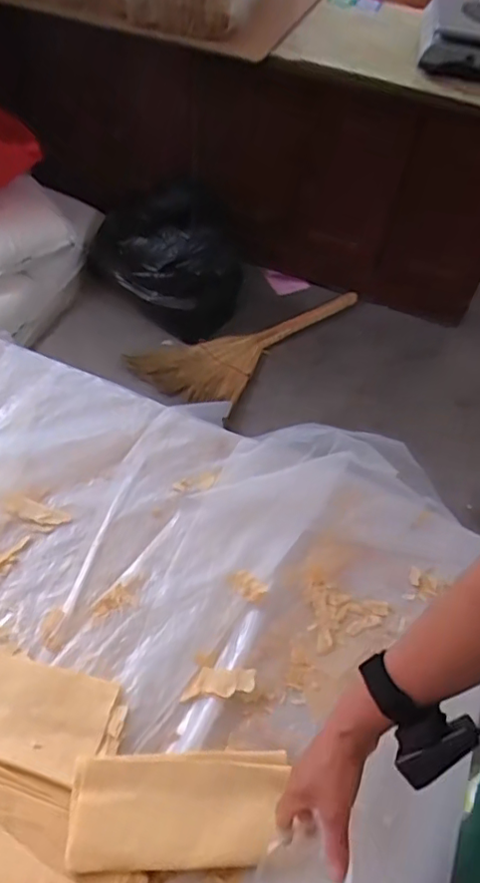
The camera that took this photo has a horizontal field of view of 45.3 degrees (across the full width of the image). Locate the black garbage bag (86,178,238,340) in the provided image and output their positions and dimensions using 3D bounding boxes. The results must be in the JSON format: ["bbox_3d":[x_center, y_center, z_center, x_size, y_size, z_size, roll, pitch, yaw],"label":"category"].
[{"bbox_3d":[-0.228,-0.582,1.783,0.492,0.321,0.268,33,60,17],"label":"black garbage bag"}]

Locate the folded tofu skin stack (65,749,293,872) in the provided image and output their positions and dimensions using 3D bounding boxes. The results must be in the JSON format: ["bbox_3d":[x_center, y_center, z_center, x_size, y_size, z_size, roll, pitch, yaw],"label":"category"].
[{"bbox_3d":[-0.069,0.428,0.674,0.247,0.015,0.117,0,56,-9],"label":"folded tofu skin stack"}]

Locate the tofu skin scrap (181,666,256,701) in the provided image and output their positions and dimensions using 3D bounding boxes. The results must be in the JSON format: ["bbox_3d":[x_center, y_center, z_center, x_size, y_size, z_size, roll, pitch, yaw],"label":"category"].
[{"bbox_3d":[-0.027,0.322,0.768,0.094,0.020,0.038,2,56,-3],"label":"tofu skin scrap"}]

